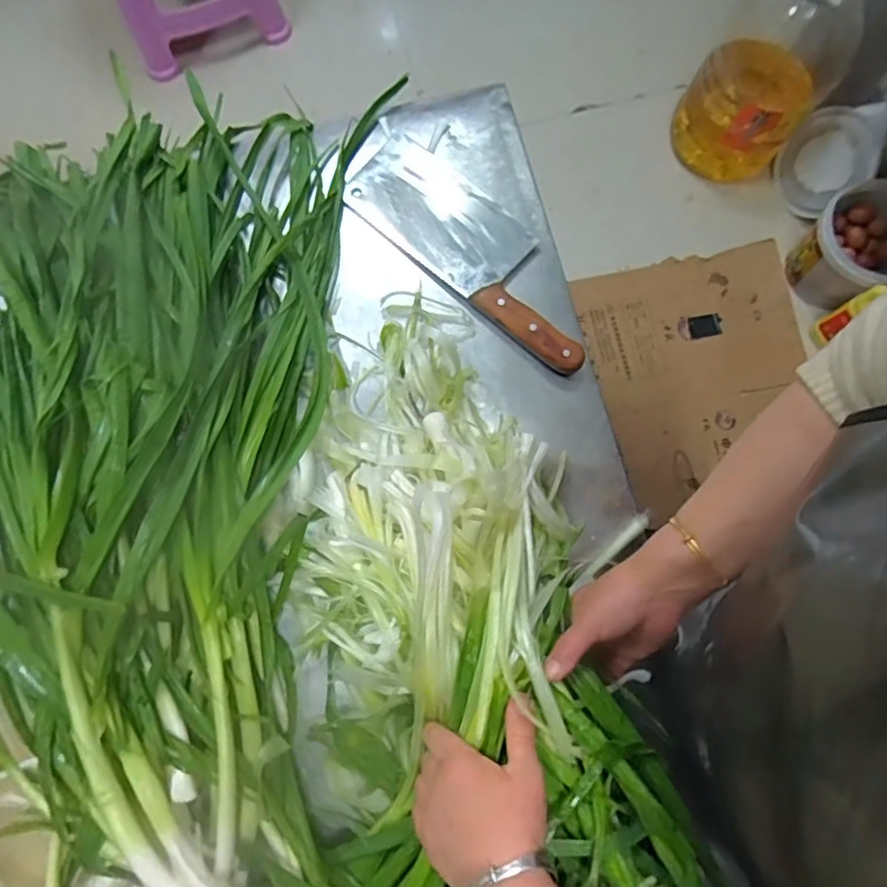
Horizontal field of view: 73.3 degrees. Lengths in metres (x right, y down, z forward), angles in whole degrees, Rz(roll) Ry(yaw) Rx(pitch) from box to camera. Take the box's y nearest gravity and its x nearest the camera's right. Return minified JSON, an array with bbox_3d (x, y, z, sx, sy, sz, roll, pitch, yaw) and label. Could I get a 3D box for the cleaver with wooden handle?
[{"bbox_3d":[0.035,-0.199,0.595,0.297,0.019,0.099,40,82,7],"label":"cleaver with wooden handle"}]

